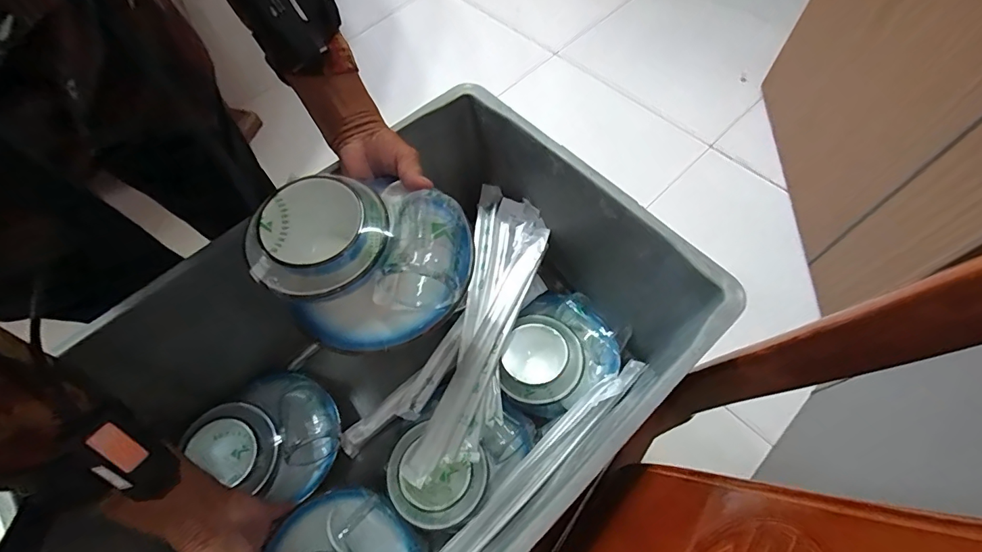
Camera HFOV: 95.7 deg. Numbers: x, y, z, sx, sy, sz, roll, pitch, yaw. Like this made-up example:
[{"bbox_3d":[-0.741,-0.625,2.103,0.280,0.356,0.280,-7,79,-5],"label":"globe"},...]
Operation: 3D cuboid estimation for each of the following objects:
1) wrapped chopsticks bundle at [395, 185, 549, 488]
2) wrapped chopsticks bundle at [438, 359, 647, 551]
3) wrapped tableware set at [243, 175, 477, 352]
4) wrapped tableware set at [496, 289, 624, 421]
[{"bbox_3d":[-0.017,0.061,0.517,0.111,0.068,0.331,19,65,13],"label":"wrapped chopsticks bundle"},{"bbox_3d":[0.051,0.202,0.470,0.335,0.039,0.030,-41,67,-16],"label":"wrapped chopsticks bundle"},{"bbox_3d":[-0.097,-0.020,0.348,0.150,0.071,0.138,24,67,15],"label":"wrapped tableware set"},{"bbox_3d":[0.073,0.088,0.534,0.148,0.058,0.126,-33,65,-13],"label":"wrapped tableware set"}]

